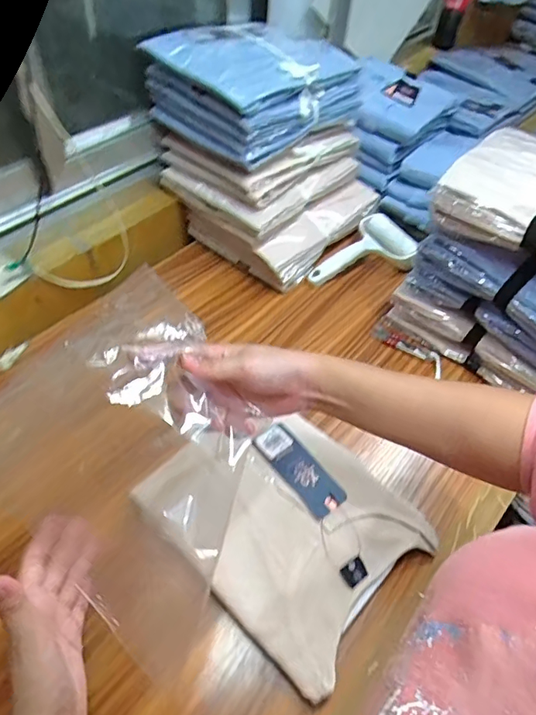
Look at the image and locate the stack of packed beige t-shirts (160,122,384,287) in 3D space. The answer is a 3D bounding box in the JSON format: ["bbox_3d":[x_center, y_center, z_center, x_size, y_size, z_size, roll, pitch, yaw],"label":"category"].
[{"bbox_3d":[0.009,-0.292,0.801,0.269,0.146,0.268,35,58,22],"label":"stack of packed beige t-shirts"}]

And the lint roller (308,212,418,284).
[{"bbox_3d":[0.166,-0.158,0.789,0.115,0.043,0.183,34,58,21],"label":"lint roller"}]

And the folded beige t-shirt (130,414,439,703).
[{"bbox_3d":[0.023,0.176,0.527,0.252,0.043,0.215,35,58,22],"label":"folded beige t-shirt"}]

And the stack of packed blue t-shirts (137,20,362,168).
[{"bbox_3d":[-0.018,-0.411,0.724,0.213,0.095,0.248,39,60,24],"label":"stack of packed blue t-shirts"}]

